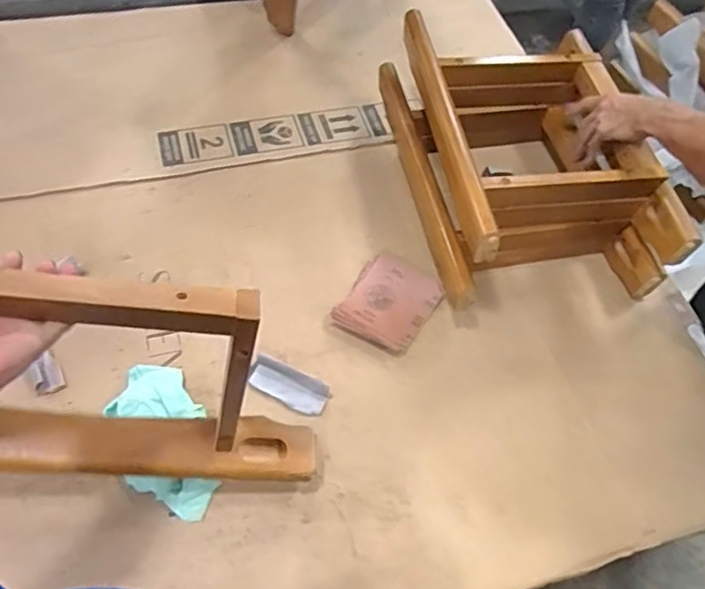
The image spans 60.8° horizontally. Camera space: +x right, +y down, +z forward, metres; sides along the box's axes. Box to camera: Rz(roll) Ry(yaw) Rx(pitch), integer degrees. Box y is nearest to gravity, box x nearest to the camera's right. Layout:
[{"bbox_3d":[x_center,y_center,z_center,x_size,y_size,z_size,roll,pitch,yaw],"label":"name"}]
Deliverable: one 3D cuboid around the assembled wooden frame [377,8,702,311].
[{"bbox_3d":[0.266,-0.217,0.957,0.354,0.210,0.460,-9,61,-8],"label":"assembled wooden frame"}]

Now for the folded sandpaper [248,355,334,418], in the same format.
[{"bbox_3d":[-0.089,0.125,0.829,0.116,0.031,0.046,27,62,12],"label":"folded sandpaper"}]

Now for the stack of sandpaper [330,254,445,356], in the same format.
[{"bbox_3d":[0.056,0.012,0.914,0.126,0.020,0.148,29,63,13],"label":"stack of sandpaper"}]

